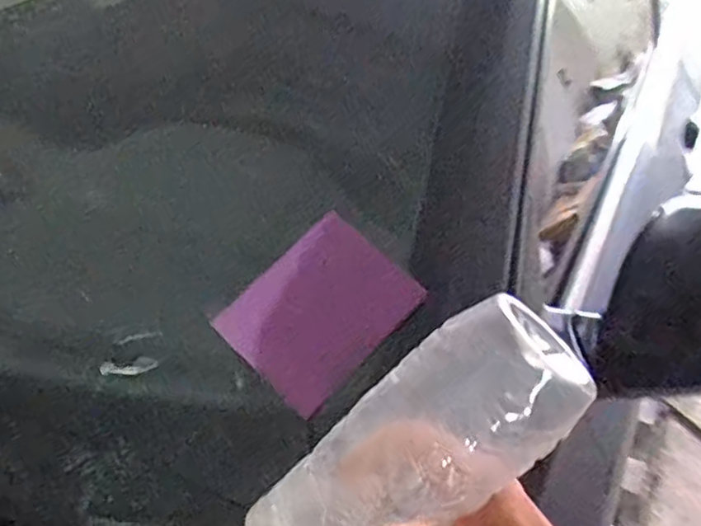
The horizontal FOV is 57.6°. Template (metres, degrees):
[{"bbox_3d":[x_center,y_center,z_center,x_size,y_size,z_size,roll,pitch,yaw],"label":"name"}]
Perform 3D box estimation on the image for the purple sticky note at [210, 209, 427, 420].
[{"bbox_3d":[-0.027,0.037,0.514,0.112,0.013,0.135,43,86,16],"label":"purple sticky note"}]

